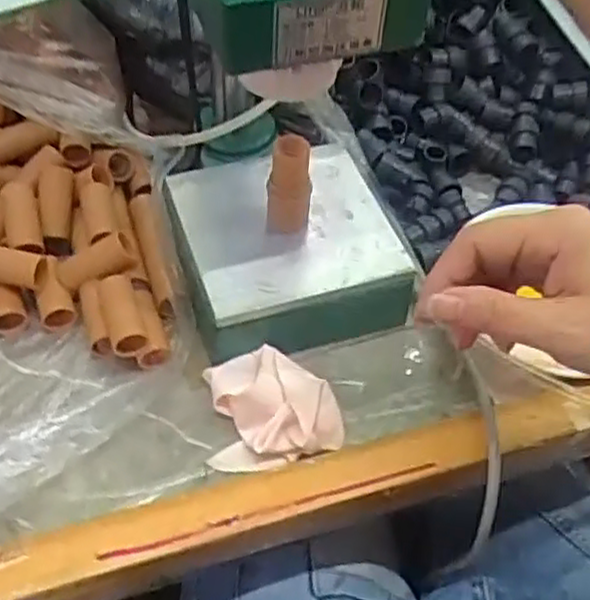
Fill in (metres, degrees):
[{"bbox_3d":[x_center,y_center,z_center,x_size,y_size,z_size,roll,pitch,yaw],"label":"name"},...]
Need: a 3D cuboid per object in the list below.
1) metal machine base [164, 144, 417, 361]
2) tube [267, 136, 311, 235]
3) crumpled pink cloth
[{"bbox_3d":[-0.006,-0.033,0.476,0.123,0.045,0.124,-14,54,-14],"label":"metal machine base"},{"bbox_3d":[-0.003,-0.065,0.441,0.024,0.060,0.020,7,52,1],"label":"tube"},{"bbox_3d":[-0.011,0.058,0.426,0.072,0.027,0.066,1,52,-3],"label":"crumpled pink cloth"}]

